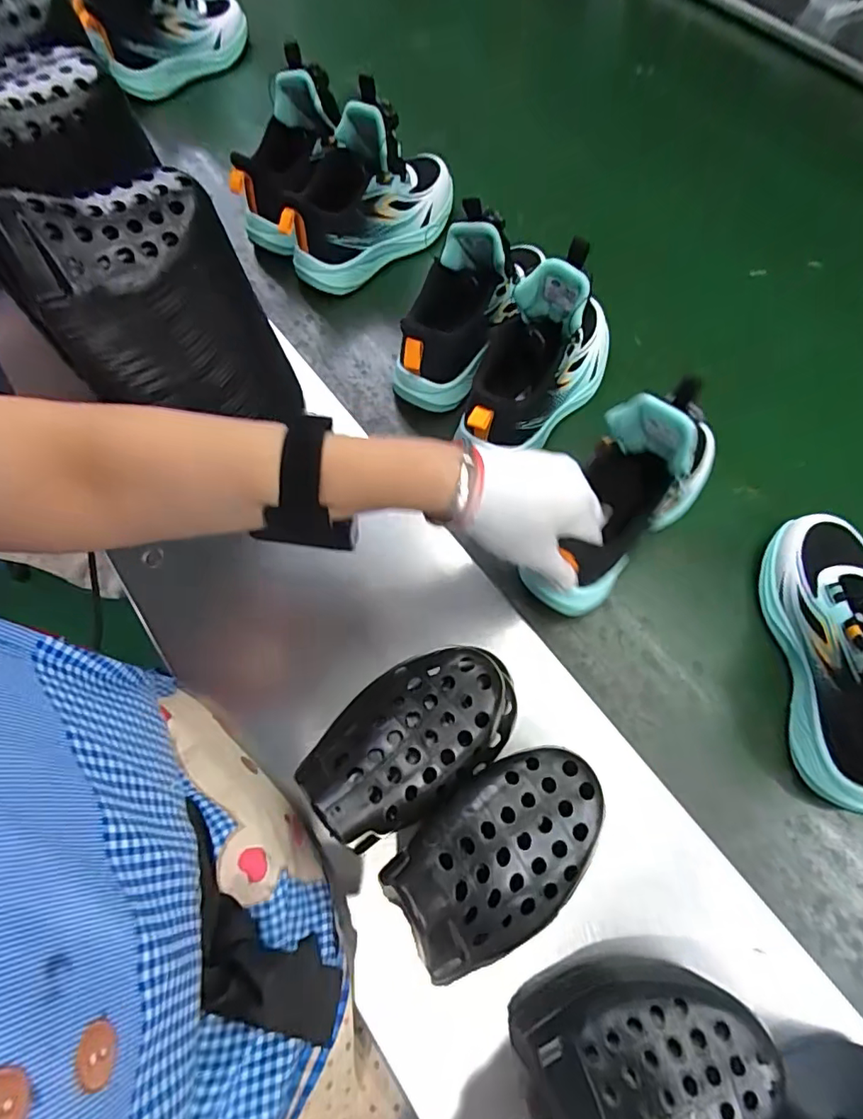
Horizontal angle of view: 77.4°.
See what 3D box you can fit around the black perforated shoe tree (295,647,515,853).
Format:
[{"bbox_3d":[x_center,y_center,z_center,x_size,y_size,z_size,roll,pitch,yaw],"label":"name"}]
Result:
[{"bbox_3d":[-0.010,0.099,0.307,0.130,0.049,0.074,-35,71,-12],"label":"black perforated shoe tree"}]

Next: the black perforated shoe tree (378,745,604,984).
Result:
[{"bbox_3d":[0.040,0.150,0.275,0.118,0.041,0.077,-26,69,-9],"label":"black perforated shoe tree"}]

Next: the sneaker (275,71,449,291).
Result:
[{"bbox_3d":[-0.062,-0.368,0.532,0.197,0.123,0.078,-34,71,-12],"label":"sneaker"}]

